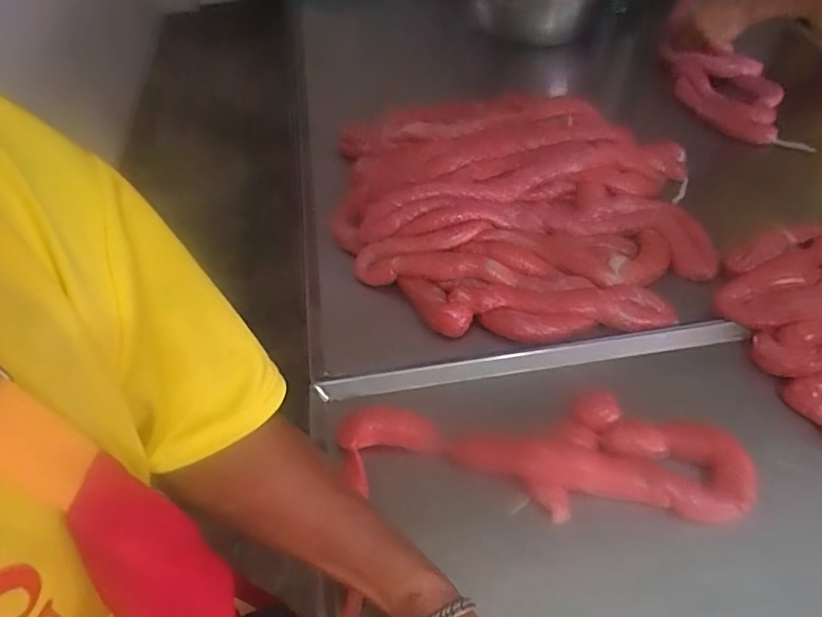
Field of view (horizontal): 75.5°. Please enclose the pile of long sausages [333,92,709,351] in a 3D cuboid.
[{"bbox_3d":[0.146,-0.160,0.727,0.480,0.068,0.449,0,49,0],"label":"pile of long sausages"}]

